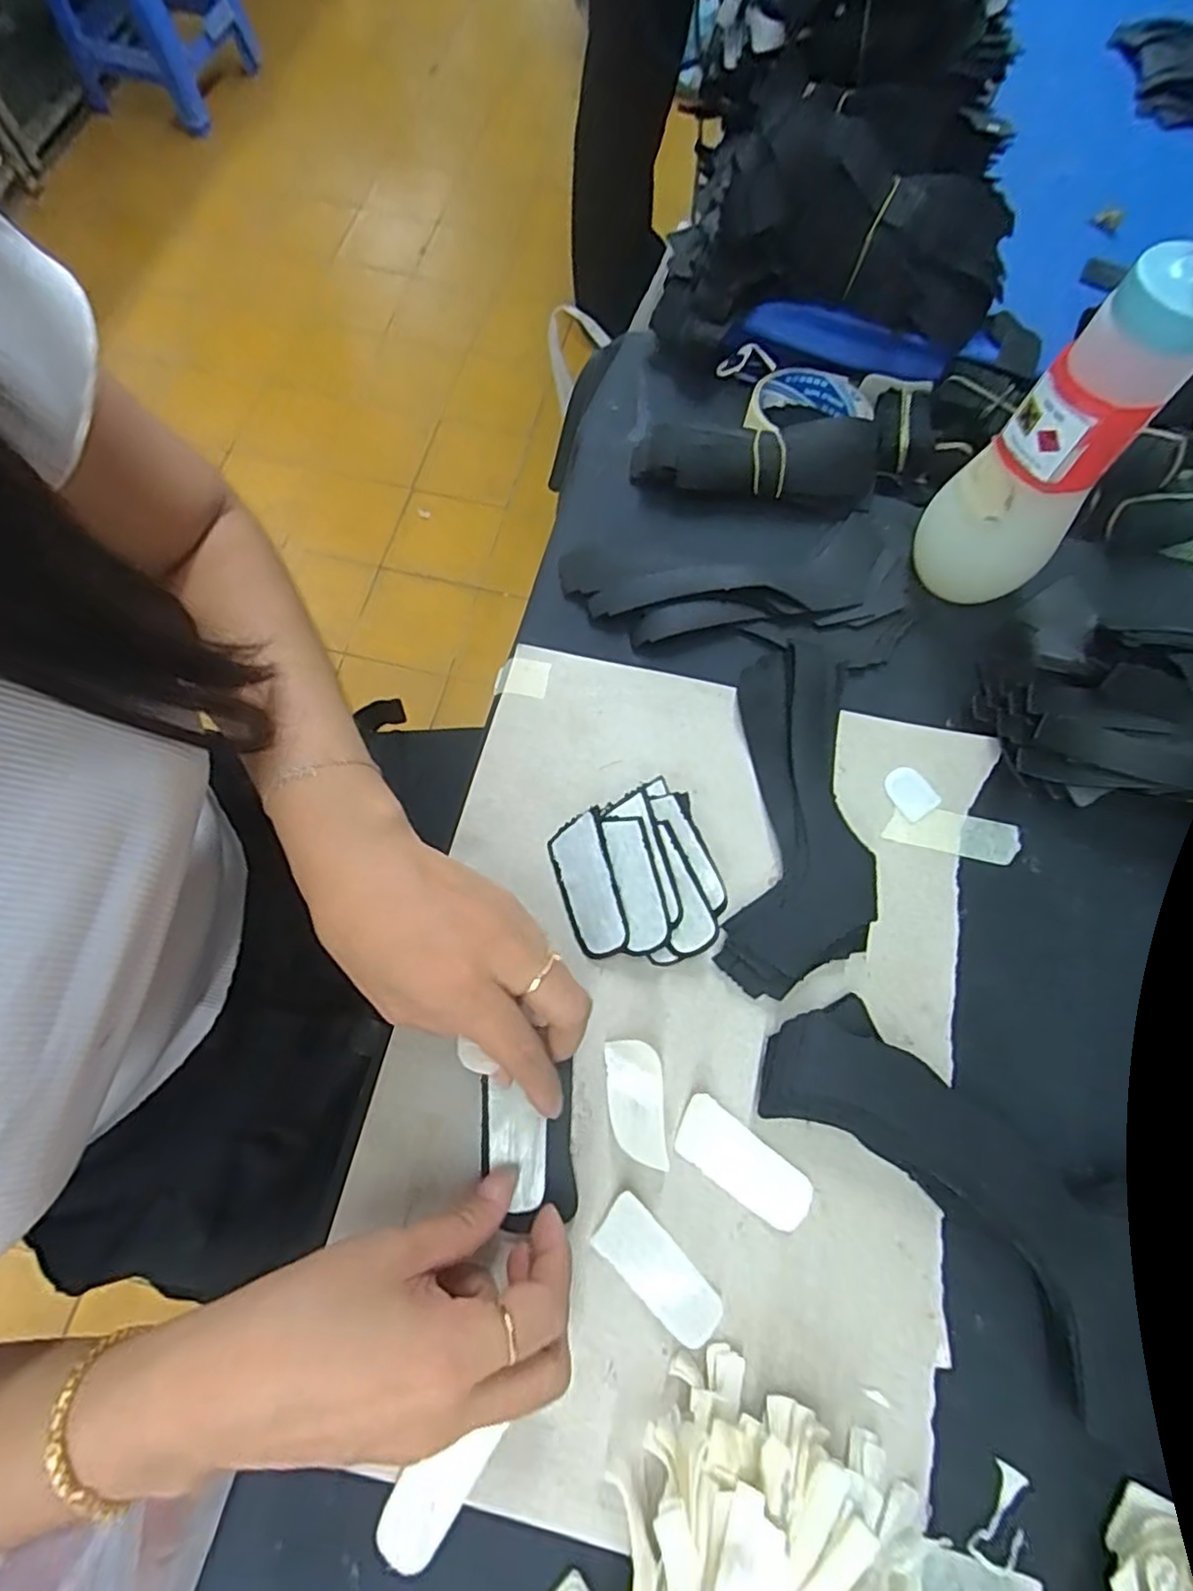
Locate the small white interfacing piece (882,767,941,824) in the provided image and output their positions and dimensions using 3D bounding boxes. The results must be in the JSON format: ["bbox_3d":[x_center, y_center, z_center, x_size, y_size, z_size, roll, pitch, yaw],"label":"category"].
[{"bbox_3d":[0.177,-0.002,0.376,0.023,0.004,0.030,-29,74,-10],"label":"small white interfacing piece"}]

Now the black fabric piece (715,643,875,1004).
[{"bbox_3d":[0.106,0.008,0.361,0.074,0.016,0.189,4,71,0],"label":"black fabric piece"}]

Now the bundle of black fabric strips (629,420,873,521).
[{"bbox_3d":[0.103,-0.216,0.436,0.153,0.036,0.058,8,71,2],"label":"bundle of black fabric strips"}]

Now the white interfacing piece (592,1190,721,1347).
[{"bbox_3d":[0.027,0.209,0.294,0.026,0.012,0.062,-43,77,-14],"label":"white interfacing piece"}]

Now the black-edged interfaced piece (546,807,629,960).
[{"bbox_3d":[-0.005,0.047,0.347,0.031,0.005,0.073,-20,72,18],"label":"black-edged interfaced piece"}]

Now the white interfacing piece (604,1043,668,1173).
[{"bbox_3d":[0.019,0.145,0.316,0.026,0.011,0.055,-2,72,-2],"label":"white interfacing piece"}]

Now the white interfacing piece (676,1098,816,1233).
[{"bbox_3d":[0.067,0.171,0.310,0.067,0.008,0.027,36,74,10],"label":"white interfacing piece"}]

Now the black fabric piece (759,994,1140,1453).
[{"bbox_3d":[0.158,0.170,0.299,0.183,0.031,0.069,42,76,12],"label":"black fabric piece"}]

